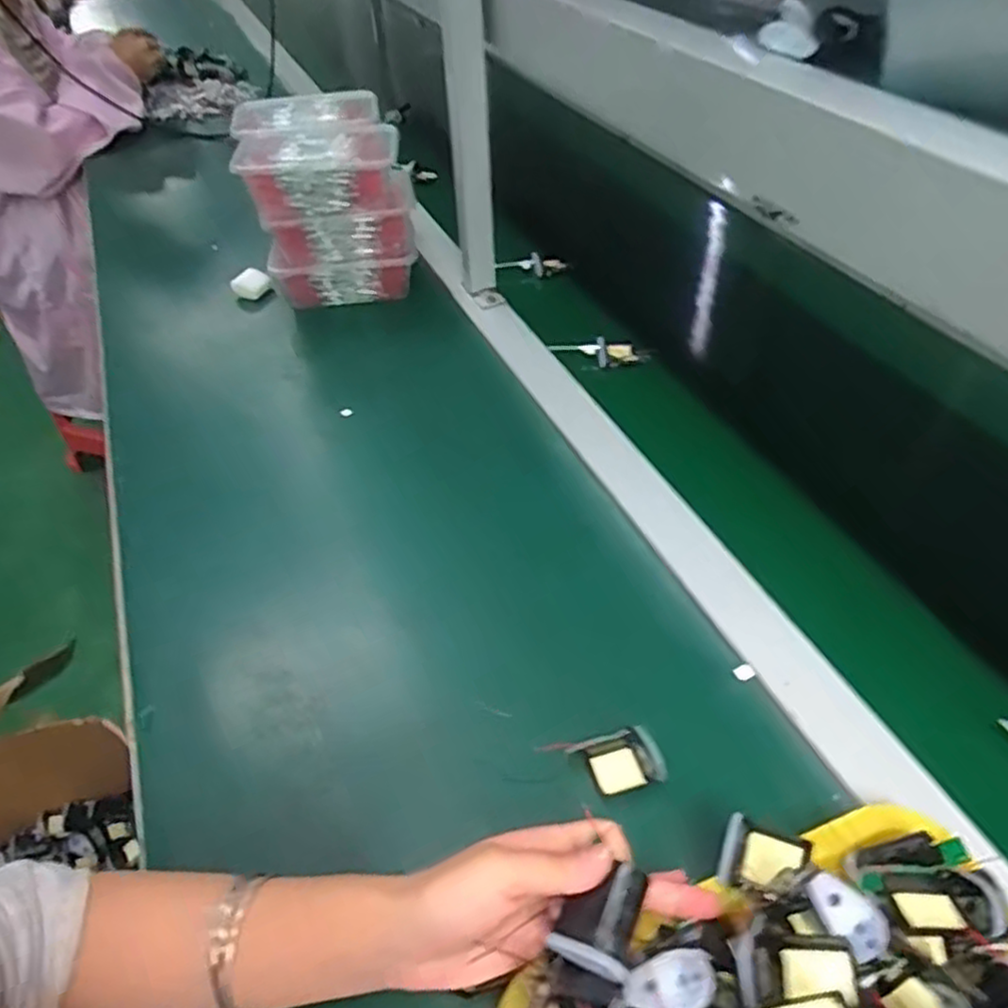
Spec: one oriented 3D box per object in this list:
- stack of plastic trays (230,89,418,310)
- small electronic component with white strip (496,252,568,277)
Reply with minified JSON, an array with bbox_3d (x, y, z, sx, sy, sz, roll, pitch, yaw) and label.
[{"bbox_3d":[-0.203,-0.352,0.839,0.168,0.173,0.201,-14,47,-9],"label":"stack of plastic trays"},{"bbox_3d":[0.038,-0.304,0.896,0.097,0.023,0.031,-5,46,-17],"label":"small electronic component with white strip"}]

